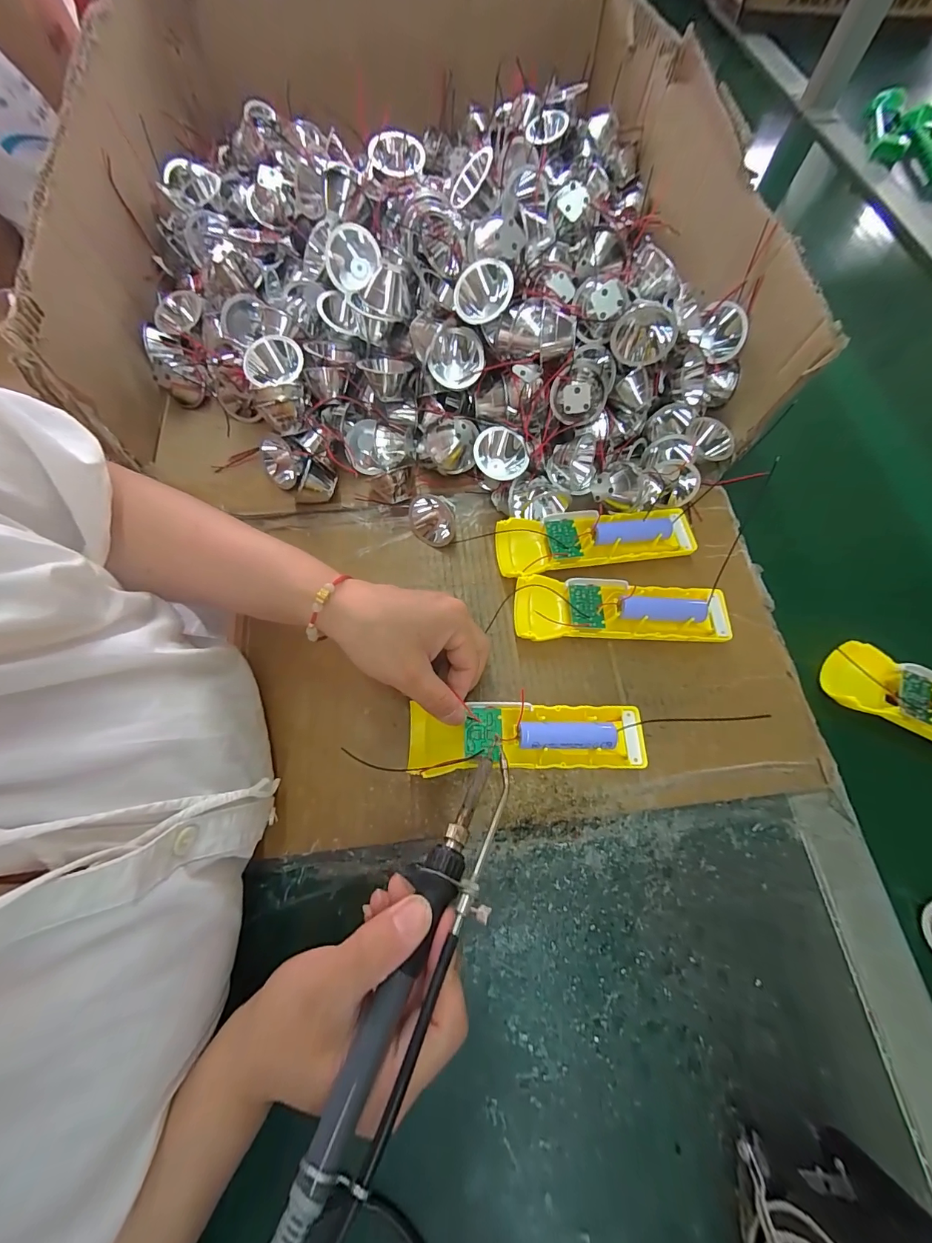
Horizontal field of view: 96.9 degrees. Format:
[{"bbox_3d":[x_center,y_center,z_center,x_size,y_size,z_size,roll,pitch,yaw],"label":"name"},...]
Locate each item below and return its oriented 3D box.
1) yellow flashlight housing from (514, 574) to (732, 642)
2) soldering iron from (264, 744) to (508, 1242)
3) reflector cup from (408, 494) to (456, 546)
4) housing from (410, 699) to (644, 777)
[{"bbox_3d":[0.115,-0.004,0.314,0.154,0.030,0.048,3,70,4],"label":"yellow flashlight housing"},{"bbox_3d":[-0.025,0.161,0.183,0.033,0.026,0.217,23,57,10],"label":"soldering iron"},{"bbox_3d":[-0.027,-0.084,0.341,0.037,0.035,0.032,-8,70,-1],"label":"reflector cup"},{"bbox_3d":[0.041,0.079,0.282,0.158,0.021,0.044,-2,70,2],"label":"housing"}]

